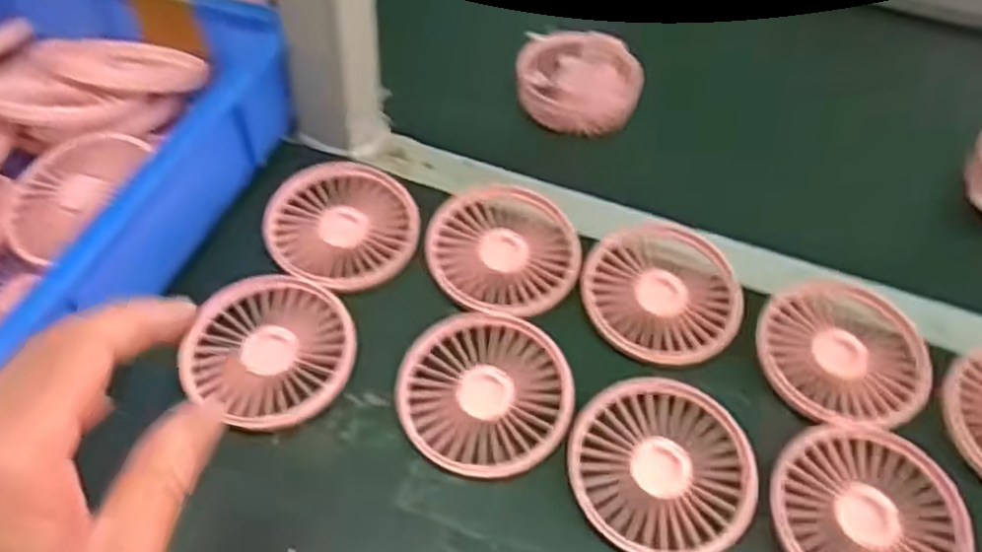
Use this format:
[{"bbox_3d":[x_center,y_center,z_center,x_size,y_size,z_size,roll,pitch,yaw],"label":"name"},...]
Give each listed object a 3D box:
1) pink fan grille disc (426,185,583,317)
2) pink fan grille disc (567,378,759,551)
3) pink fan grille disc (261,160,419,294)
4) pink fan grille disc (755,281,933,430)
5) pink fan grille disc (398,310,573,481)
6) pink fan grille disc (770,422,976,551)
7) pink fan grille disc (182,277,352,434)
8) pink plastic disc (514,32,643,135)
[{"bbox_3d":[0.008,-0.017,0.452,0.086,0.012,0.092,2,52,-3],"label":"pink fan grille disc"},{"bbox_3d":[0.084,0.092,0.373,0.087,0.010,0.086,2,52,-3],"label":"pink fan grille disc"},{"bbox_3d":[-0.091,-0.033,0.461,0.086,0.011,0.098,-23,57,-21],"label":"pink fan grille disc"},{"bbox_3d":[0.190,0.041,0.415,0.086,0.009,0.090,2,52,-3],"label":"pink fan grille disc"},{"bbox_3d":[-0.003,0.060,0.394,0.087,0.012,0.086,2,52,-3],"label":"pink fan grille disc"},{"bbox_3d":[0.181,0.114,0.364,0.088,0.010,0.086,2,52,-3],"label":"pink fan grille disc"},{"bbox_3d":[-0.117,0.038,0.403,0.088,0.013,0.083,-1,53,1],"label":"pink fan grille disc"},{"bbox_3d":[0.067,-0.149,0.577,0.089,0.031,0.082,3,52,-2],"label":"pink plastic disc"}]

